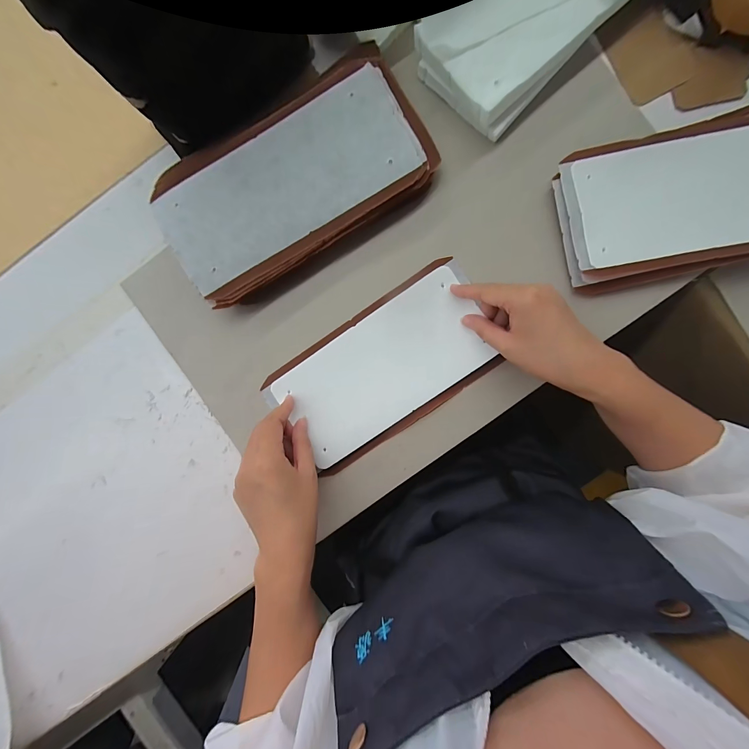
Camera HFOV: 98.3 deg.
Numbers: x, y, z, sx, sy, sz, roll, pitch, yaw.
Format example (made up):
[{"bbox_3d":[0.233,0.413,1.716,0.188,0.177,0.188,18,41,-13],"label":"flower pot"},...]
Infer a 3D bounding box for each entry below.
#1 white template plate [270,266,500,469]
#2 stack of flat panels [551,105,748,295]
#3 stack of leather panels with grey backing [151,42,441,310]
[{"bbox_3d":[0.011,-0.007,0.350,0.220,0.011,0.110,-34,87,2],"label":"white template plate"},{"bbox_3d":[0.331,-0.181,0.321,0.285,0.024,0.145,-14,92,3],"label":"stack of flat panels"},{"bbox_3d":[-0.086,-0.200,0.333,0.269,0.036,0.158,-31,91,3],"label":"stack of leather panels with grey backing"}]

